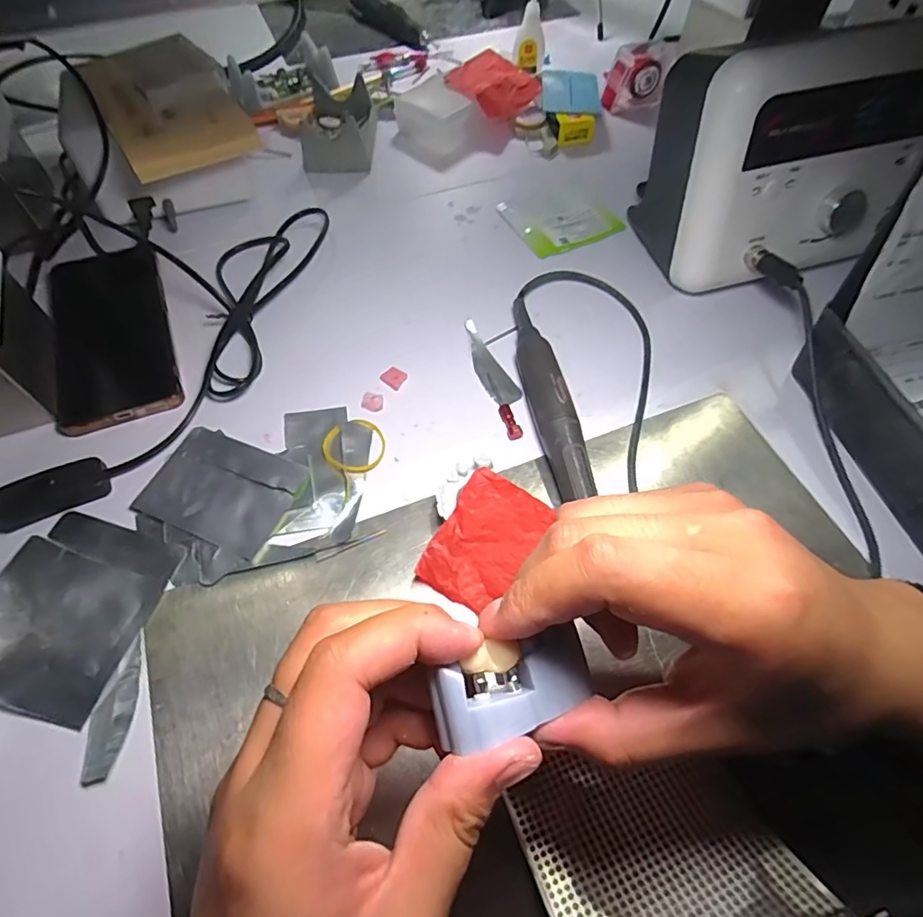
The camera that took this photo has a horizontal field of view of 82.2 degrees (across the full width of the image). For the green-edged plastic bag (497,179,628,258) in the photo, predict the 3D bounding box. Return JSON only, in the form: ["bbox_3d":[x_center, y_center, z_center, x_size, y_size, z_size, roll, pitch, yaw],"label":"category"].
[{"bbox_3d":[0.090,-0.223,0.483,0.096,0.006,0.089,-23,63,-14],"label":"green-edged plastic bag"}]

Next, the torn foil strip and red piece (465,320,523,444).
[{"bbox_3d":[0.026,-0.059,0.381,0.022,0.008,0.104,-17,62,-11],"label":"torn foil strip and red piece"}]

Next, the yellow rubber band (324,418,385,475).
[{"bbox_3d":[-0.071,-0.009,0.350,0.040,0.004,0.041,0,60,-1],"label":"yellow rubber band"}]

